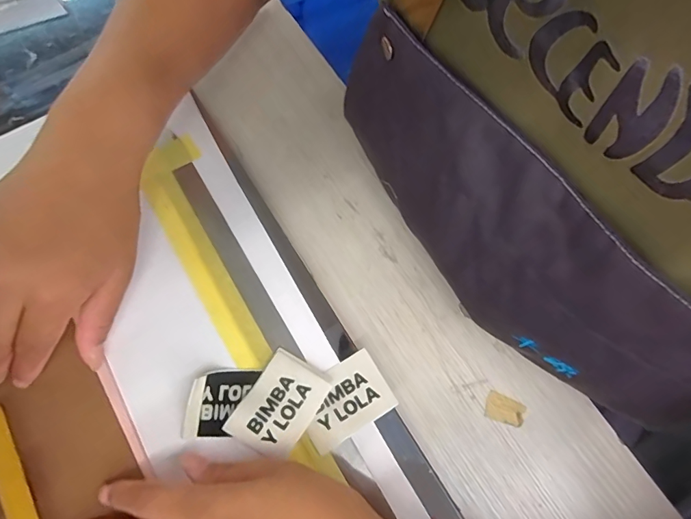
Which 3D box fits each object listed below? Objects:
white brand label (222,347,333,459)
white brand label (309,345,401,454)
[{"bbox_3d":[-0.041,0.088,0.269,0.041,0.011,0.057,34,74,11],"label":"white brand label"},{"bbox_3d":[-0.001,0.087,0.274,0.056,0.006,0.040,-28,70,-16],"label":"white brand label"}]

